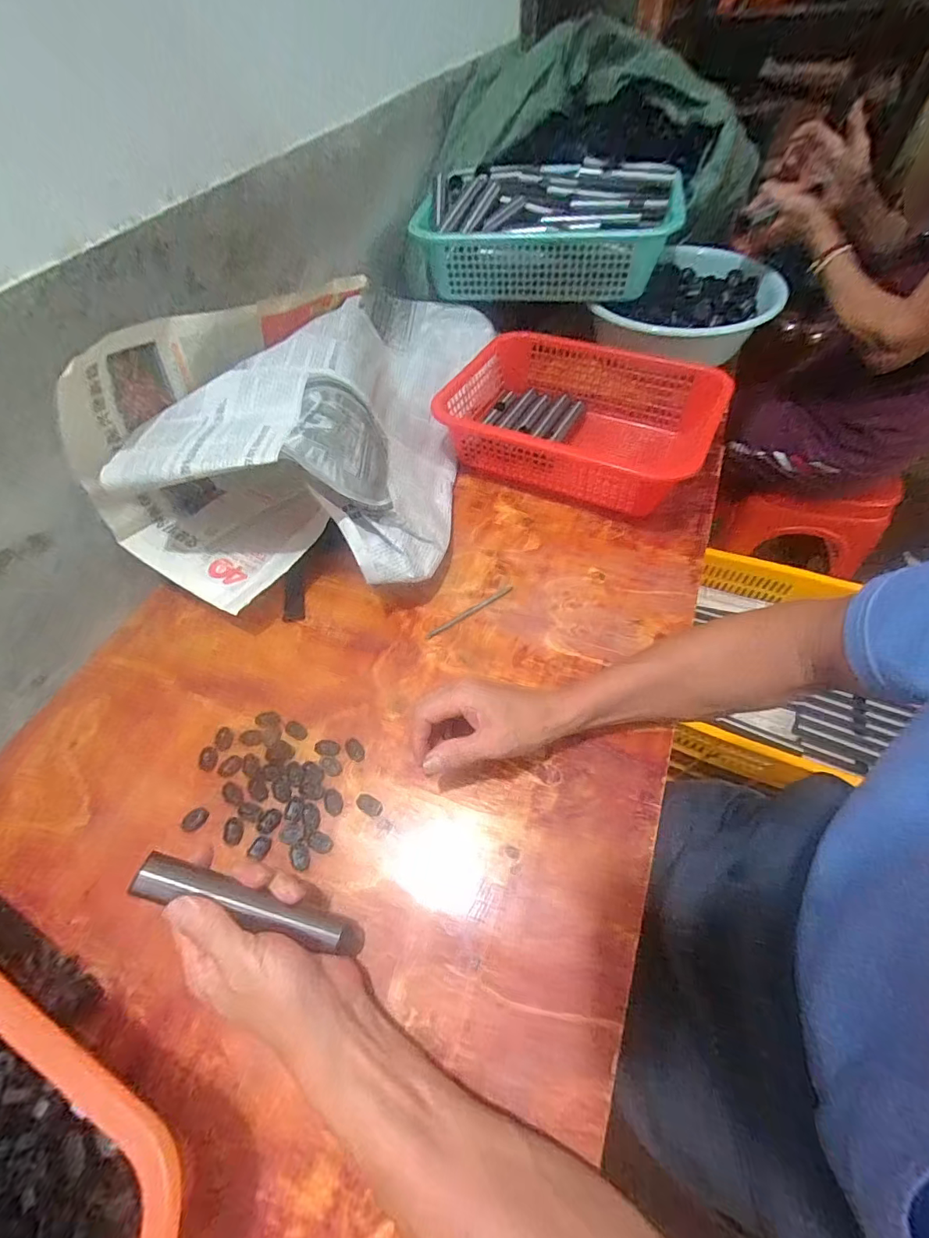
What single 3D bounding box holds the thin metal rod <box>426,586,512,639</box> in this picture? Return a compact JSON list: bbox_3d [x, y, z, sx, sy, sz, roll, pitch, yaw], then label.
[{"bbox_3d":[0.007,-0.008,0.508,0.113,0.004,0.008,-30,58,-17],"label":"thin metal rod"}]

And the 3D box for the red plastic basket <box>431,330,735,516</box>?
[{"bbox_3d":[0.148,-0.265,0.625,0.323,0.106,0.234,20,58,17],"label":"red plastic basket"}]

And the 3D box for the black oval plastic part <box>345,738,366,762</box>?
[{"bbox_3d":[-0.103,0.122,0.430,0.014,0.004,0.025,-31,58,-18],"label":"black oval plastic part"}]

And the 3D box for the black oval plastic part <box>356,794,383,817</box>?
[{"bbox_3d":[-0.083,0.162,0.400,0.022,0.009,0.014,21,58,18],"label":"black oval plastic part"}]

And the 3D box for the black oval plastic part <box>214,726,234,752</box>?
[{"bbox_3d":[-0.231,0.114,0.439,0.017,0.004,0.024,-8,54,-2],"label":"black oval plastic part"}]

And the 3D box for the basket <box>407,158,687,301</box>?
[{"bbox_3d":[0.119,-0.572,0.687,0.362,0.125,0.166,8,57,8],"label":"basket"}]

